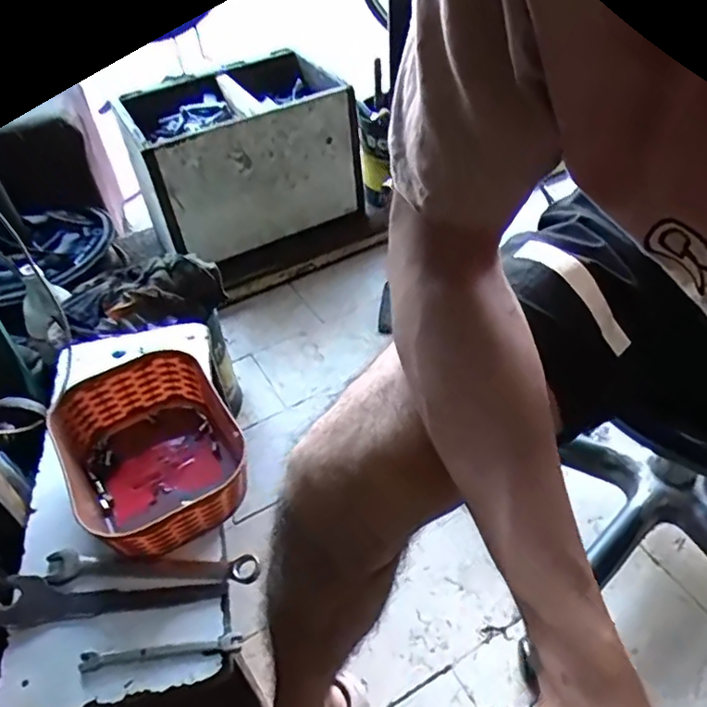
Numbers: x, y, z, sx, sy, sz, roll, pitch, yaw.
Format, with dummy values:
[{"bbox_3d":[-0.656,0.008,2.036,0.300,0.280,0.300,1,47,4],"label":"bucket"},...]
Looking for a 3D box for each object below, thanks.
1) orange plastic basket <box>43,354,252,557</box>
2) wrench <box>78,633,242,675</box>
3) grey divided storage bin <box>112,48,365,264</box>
[{"bbox_3d":[-0.205,0.103,0.626,0.163,0.074,0.207,-26,48,-19],"label":"orange plastic basket"},{"bbox_3d":[-0.163,0.253,0.519,0.131,0.010,0.014,-8,44,-2],"label":"wrench"},{"bbox_3d":[-0.236,-0.405,1.252,0.411,0.280,0.296,-28,49,-21],"label":"grey divided storage bin"}]

